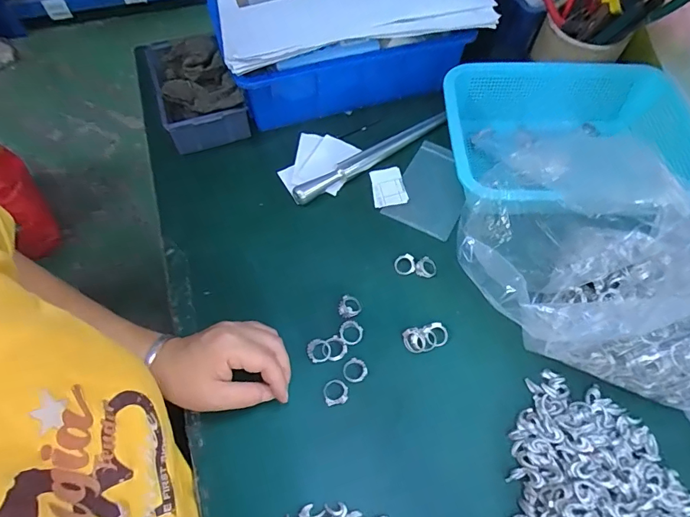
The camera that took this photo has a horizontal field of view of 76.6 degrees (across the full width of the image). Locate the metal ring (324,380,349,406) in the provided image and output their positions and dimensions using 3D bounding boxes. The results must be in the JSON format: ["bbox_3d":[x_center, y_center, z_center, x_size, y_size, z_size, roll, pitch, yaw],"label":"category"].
[{"bbox_3d":[-0.009,0.122,0.400,0.022,0.007,0.022,0,61,0],"label":"metal ring"}]

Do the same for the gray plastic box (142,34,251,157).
[{"bbox_3d":[-0.187,-0.207,0.541,0.094,0.072,0.156,-22,63,-12],"label":"gray plastic box"}]

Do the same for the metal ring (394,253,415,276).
[{"bbox_3d":[0.063,0.006,0.464,0.020,0.008,0.023,-5,61,-3],"label":"metal ring"}]

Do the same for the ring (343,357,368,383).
[{"bbox_3d":[0.009,0.105,0.410,0.022,0.008,0.021,0,61,0],"label":"ring"}]

